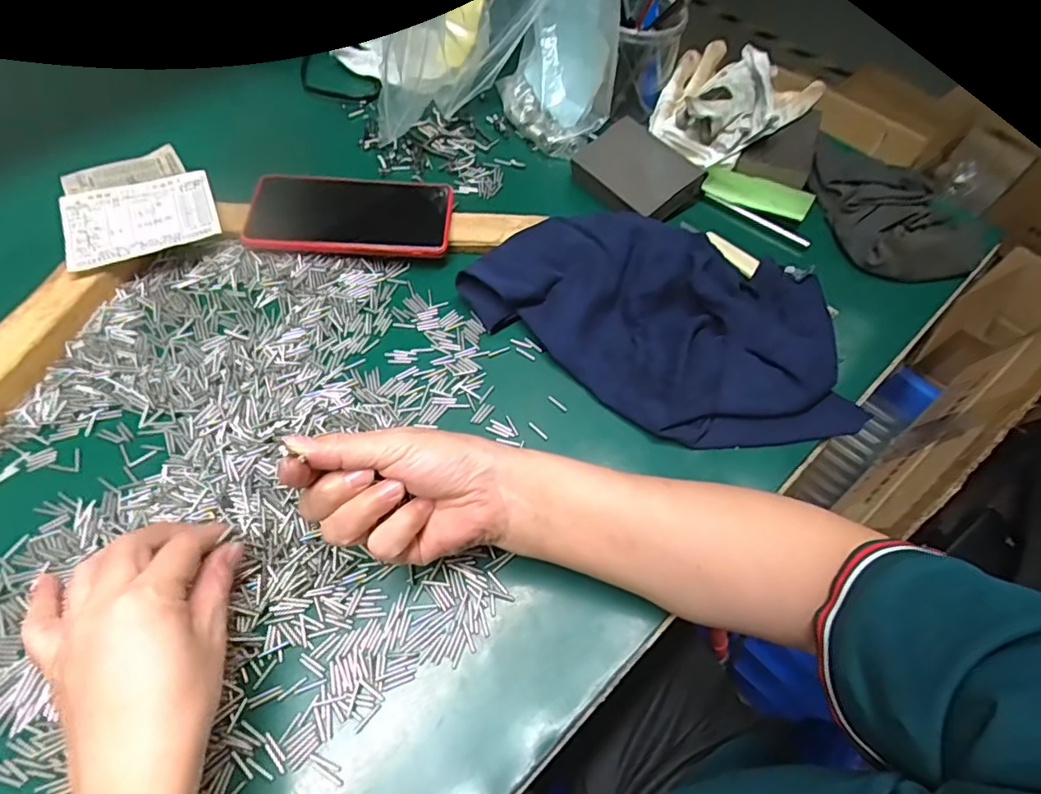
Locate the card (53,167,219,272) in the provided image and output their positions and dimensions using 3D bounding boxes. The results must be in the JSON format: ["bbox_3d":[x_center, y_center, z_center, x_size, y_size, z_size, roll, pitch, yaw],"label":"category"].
[{"bbox_3d":[-0.306,-0.146,0.447,0.109,0.006,0.085,-21,63,-16],"label":"card"}]

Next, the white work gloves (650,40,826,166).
[{"bbox_3d":[0.202,-0.295,0.528,0.120,0.049,0.153,41,66,18],"label":"white work gloves"}]

